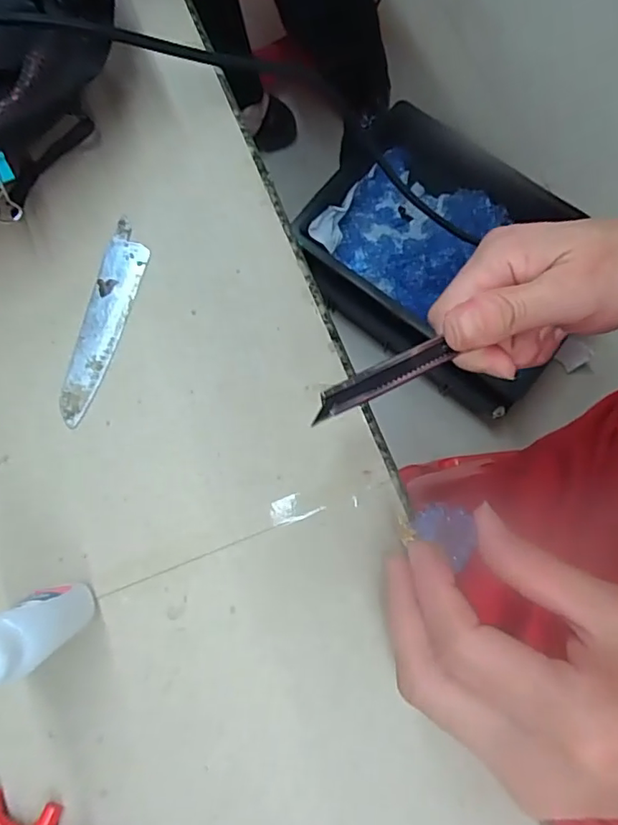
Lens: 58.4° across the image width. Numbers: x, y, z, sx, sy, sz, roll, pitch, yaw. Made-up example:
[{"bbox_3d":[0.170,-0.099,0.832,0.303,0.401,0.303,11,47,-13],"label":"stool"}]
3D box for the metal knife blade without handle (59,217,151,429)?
[{"bbox_3d":[-0.098,-0.045,0.267,0.020,0.004,0.102,13,75,3],"label":"metal knife blade without handle"}]

